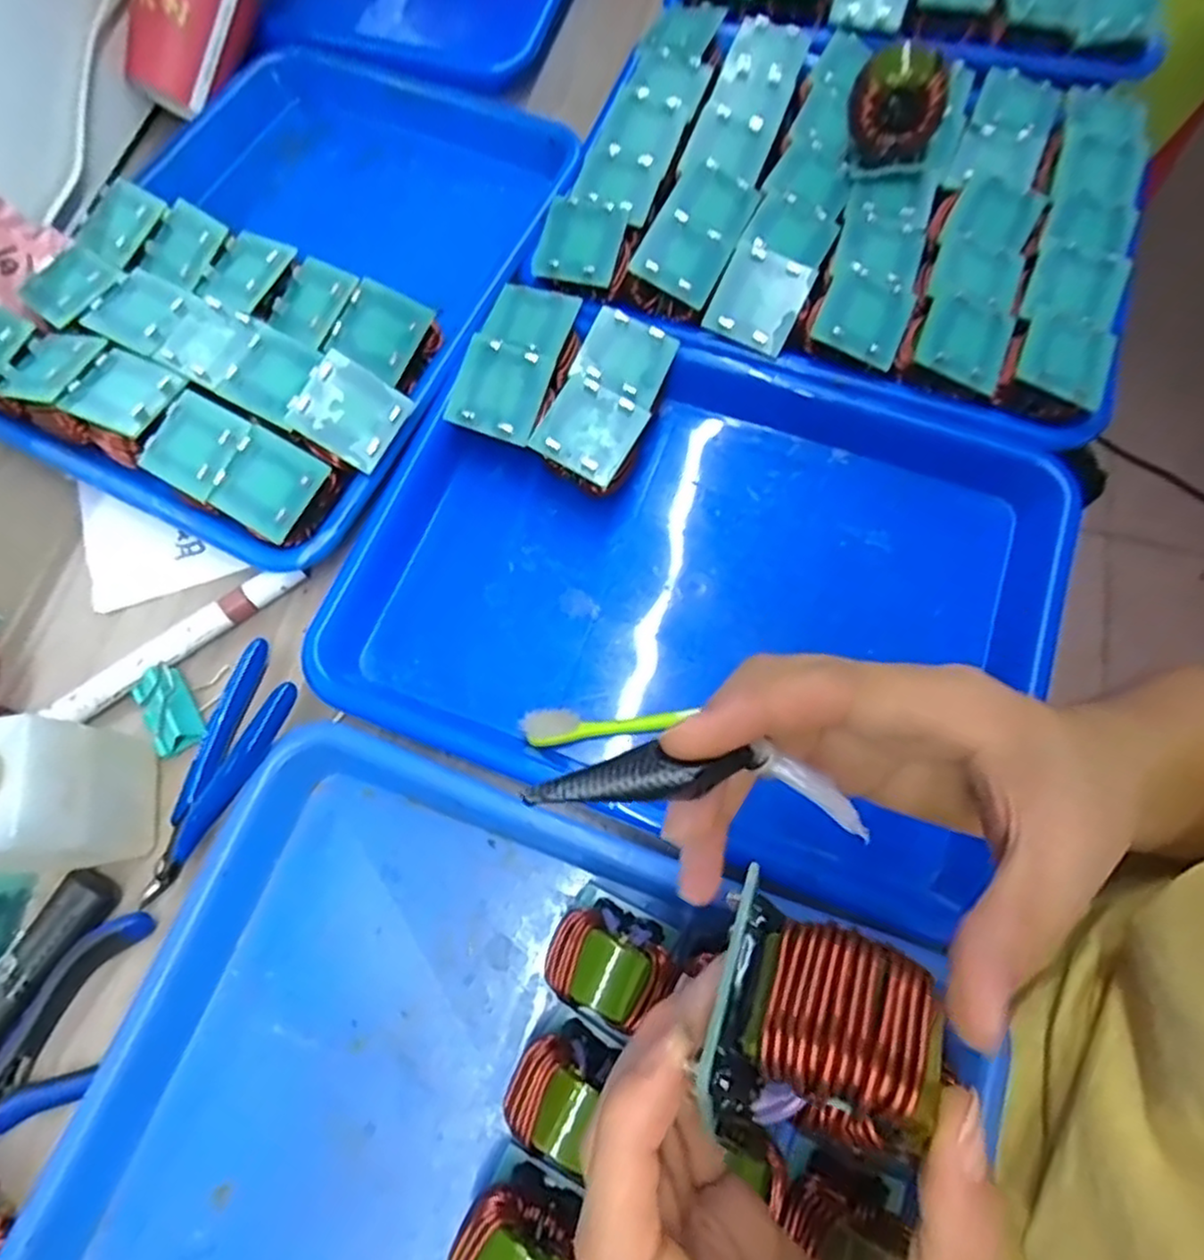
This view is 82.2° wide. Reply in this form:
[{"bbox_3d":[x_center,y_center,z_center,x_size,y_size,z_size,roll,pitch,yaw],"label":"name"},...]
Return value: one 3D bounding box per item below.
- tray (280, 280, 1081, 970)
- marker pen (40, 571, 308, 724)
[{"bbox_3d":[0.055,-0.025,0.351,0.337,0.040,0.267,25,72,6],"label":"tray"},{"bbox_3d":[-0.209,0.005,0.343,0.127,0.010,0.014,-37,74,-11],"label":"marker pen"}]

